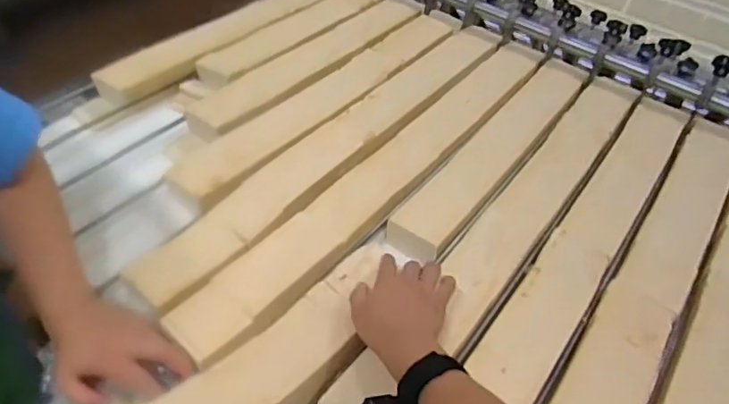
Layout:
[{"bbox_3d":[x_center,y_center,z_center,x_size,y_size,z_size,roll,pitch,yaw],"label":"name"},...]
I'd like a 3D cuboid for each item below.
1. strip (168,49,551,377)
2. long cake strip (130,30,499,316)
[{"bbox_3d":[0.056,-0.060,0.767,0.095,0.031,0.759,33,51,23],"label":"strip"},{"bbox_3d":[-0.005,-0.107,0.808,0.085,0.029,0.762,33,51,23],"label":"long cake strip"}]

